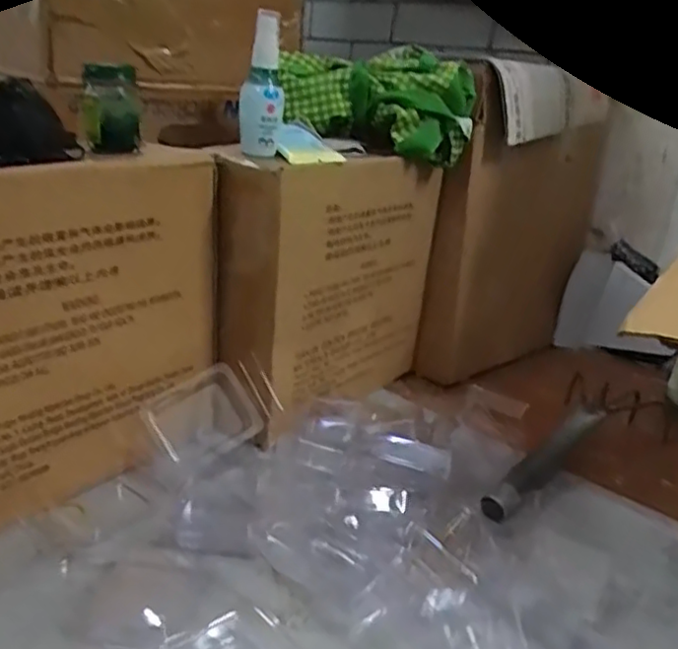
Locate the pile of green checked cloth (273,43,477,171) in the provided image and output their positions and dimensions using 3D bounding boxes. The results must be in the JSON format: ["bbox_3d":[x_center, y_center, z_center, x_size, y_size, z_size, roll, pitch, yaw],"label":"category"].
[{"bbox_3d":[0.039,-0.240,0.722,0.207,0.092,0.092,8,21,6],"label":"pile of green checked cloth"}]

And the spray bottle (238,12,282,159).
[{"bbox_3d":[-0.068,-0.211,0.591,0.035,0.113,0.025,4,21,-6],"label":"spray bottle"}]

